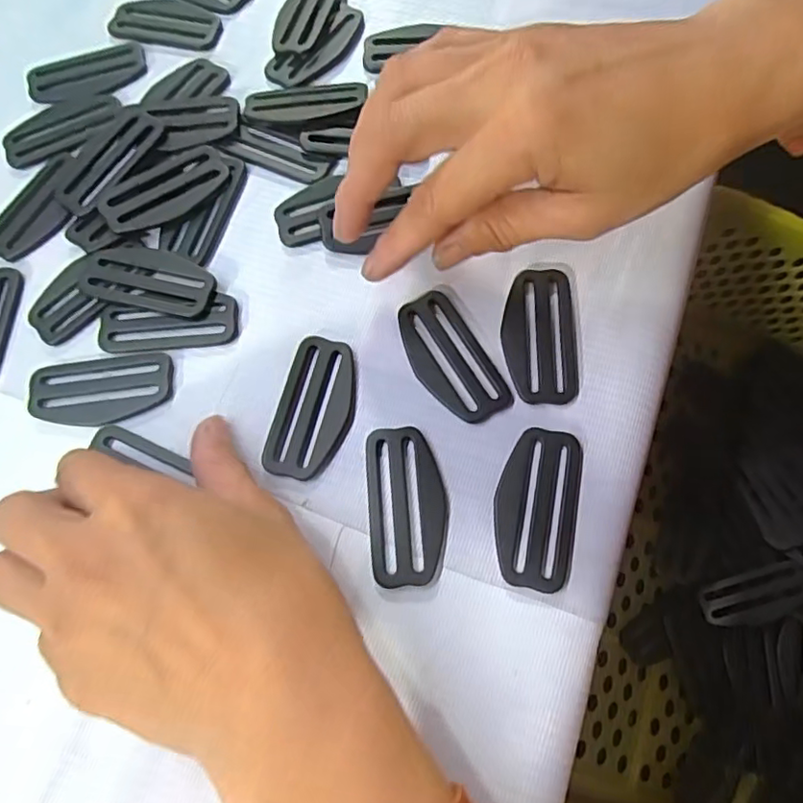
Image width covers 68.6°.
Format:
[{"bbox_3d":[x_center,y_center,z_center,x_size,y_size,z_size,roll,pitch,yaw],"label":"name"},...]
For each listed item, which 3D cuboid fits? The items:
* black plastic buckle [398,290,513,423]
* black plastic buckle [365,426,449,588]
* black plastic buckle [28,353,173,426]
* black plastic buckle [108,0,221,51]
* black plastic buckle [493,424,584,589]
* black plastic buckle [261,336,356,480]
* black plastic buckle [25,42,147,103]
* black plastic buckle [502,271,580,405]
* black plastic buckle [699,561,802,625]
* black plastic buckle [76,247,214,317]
[{"bbox_3d":[0.019,-0.018,0.241,0.029,0.004,0.058,-28,73,-7],"label":"black plastic buckle"},{"bbox_3d":[0.002,0.039,0.225,0.029,0.005,0.059,-5,72,1],"label":"black plastic buckle"},{"bbox_3d":[-0.126,-0.005,0.246,0.059,0.004,0.029,-4,72,1],"label":"black plastic buckle"},{"bbox_3d":[-0.124,-0.200,0.309,0.059,0.004,0.027,11,73,6],"label":"black plastic buckle"},{"bbox_3d":[0.051,0.039,0.220,0.030,0.004,0.058,10,73,6],"label":"black plastic buckle"},{"bbox_3d":[-0.035,0.002,0.238,0.029,0.004,0.058,13,73,6],"label":"black plastic buckle"},{"bbox_3d":[-0.161,-0.167,0.303,0.059,0.005,0.030,-16,72,-3],"label":"black plastic buckle"},{"bbox_3d":[0.057,-0.027,0.244,0.030,0.005,0.058,0,72,3],"label":"black plastic buckle"},{"bbox_3d":[0.203,0.112,0.342,0.056,0.005,0.025,-23,72,9],"label":"black plastic buckle"},{"bbox_3d":[-0.112,-0.054,0.258,0.060,0.004,0.027,12,73,6],"label":"black plastic buckle"}]

